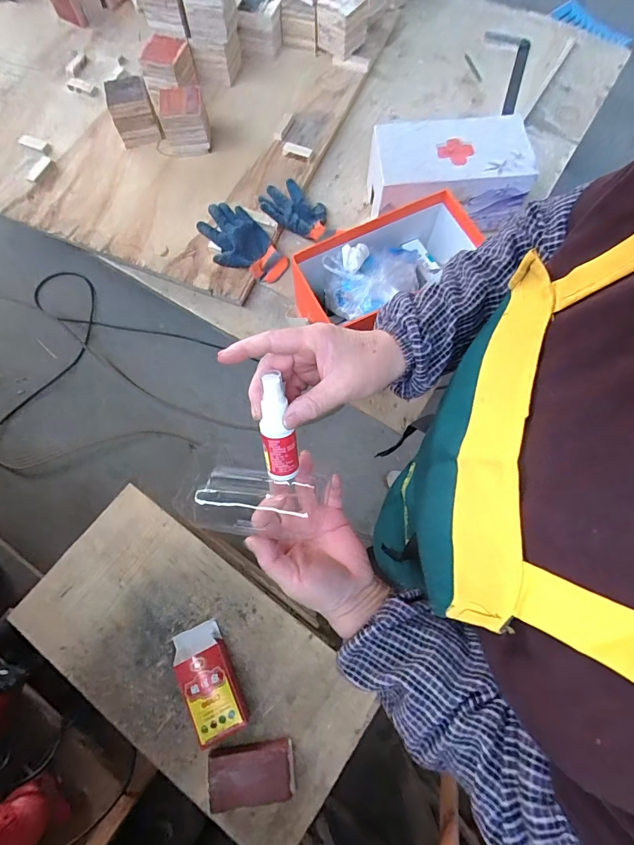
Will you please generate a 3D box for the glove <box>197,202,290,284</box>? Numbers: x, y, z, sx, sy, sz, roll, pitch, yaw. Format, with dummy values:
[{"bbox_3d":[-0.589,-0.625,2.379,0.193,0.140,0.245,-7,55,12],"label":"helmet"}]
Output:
[{"bbox_3d":[-0.148,-0.351,0.785,0.121,0.052,0.181,-35,76,-10],"label":"glove"}]

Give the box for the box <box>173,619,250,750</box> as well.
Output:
[{"bbox_3d":[-0.174,0.415,0.636,0.074,0.041,0.162,-26,75,-7],"label":"box"}]

